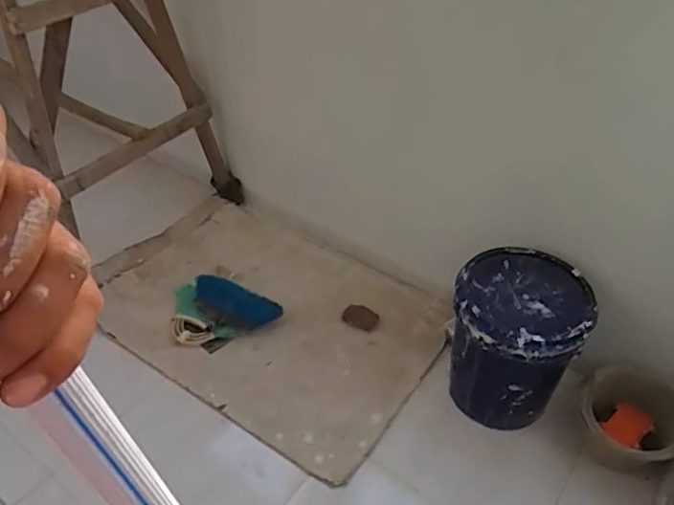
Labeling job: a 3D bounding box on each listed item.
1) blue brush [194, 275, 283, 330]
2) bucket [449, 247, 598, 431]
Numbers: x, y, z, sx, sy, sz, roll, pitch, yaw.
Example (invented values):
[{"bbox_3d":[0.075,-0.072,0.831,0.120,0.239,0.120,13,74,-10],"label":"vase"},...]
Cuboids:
[{"bbox_3d":[-0.326,0.155,1.746,0.295,0.062,0.141,24,47,25],"label":"blue brush"},{"bbox_3d":[0.439,0.216,1.411,0.288,0.340,0.302,0,43,0],"label":"bucket"}]

